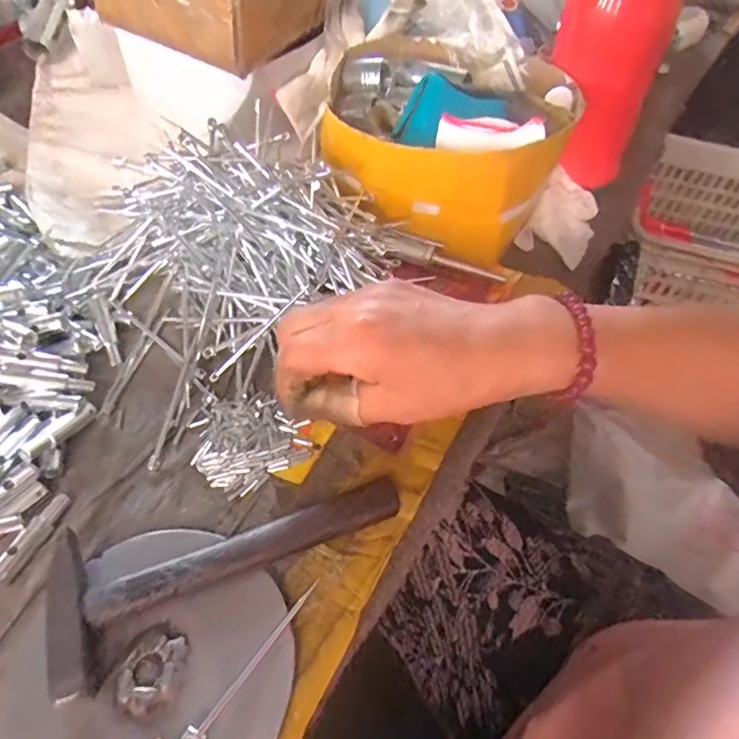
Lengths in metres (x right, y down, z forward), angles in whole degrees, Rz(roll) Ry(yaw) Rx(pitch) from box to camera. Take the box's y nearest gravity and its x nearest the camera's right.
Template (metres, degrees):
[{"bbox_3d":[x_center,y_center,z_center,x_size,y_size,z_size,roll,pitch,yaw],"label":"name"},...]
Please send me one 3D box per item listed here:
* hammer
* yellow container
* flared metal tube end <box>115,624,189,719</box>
[{"bbox_3d":[-0.072,0.089,0.281,0.172,0.023,0.069,-21,60,-18],"label":"hammer"},{"bbox_3d":[0.054,-0.175,0.419,0.179,0.080,0.141,19,56,8],"label":"yellow container"},{"bbox_3d":[-0.098,0.136,0.249,0.025,0.006,0.035,17,56,7],"label":"flared metal tube end"}]

